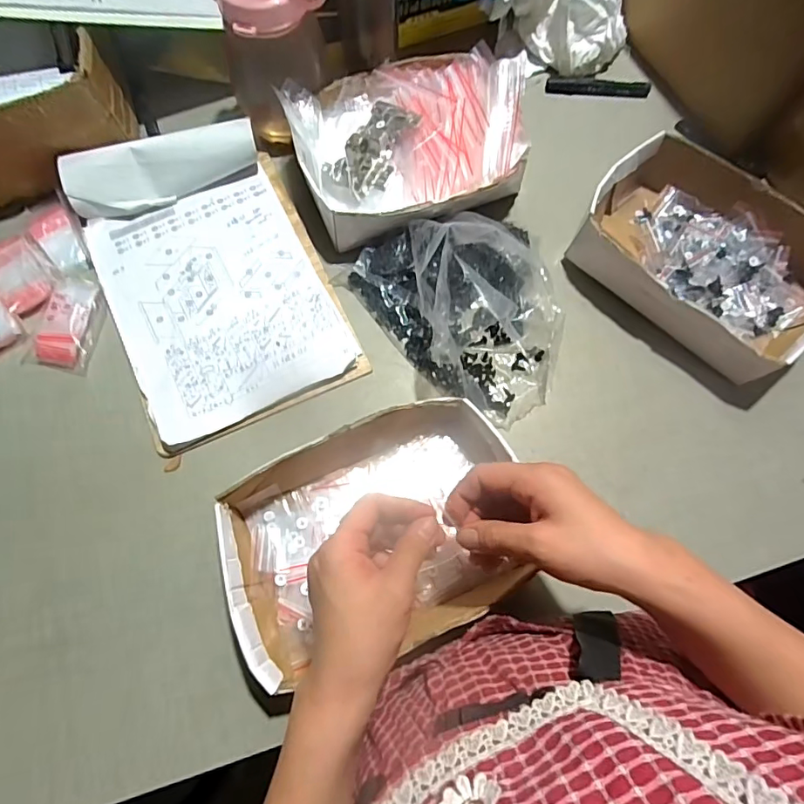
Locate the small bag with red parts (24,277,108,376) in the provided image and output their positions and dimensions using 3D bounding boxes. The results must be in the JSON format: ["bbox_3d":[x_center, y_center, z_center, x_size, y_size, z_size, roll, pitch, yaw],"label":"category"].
[{"bbox_3d":[-0.347,-0.083,0.519,0.060,0.014,0.102,7,74,0],"label":"small bag with red parts"}]

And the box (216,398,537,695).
[{"bbox_3d":[-0.021,0.114,0.441,0.251,0.068,0.185,-19,76,-7],"label":"box"}]

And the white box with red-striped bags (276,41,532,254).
[{"bbox_3d":[0.009,-0.296,0.559,0.252,0.074,0.215,-24,76,-8],"label":"white box with red-striped bags"}]

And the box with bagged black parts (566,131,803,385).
[{"bbox_3d":[0.322,-0.158,0.536,0.255,0.070,0.182,42,77,9],"label":"box with bagged black parts"}]

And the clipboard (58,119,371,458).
[{"bbox_3d":[-0.201,-0.136,0.531,0.220,0.042,0.328,-24,76,-9],"label":"clipboard"}]

